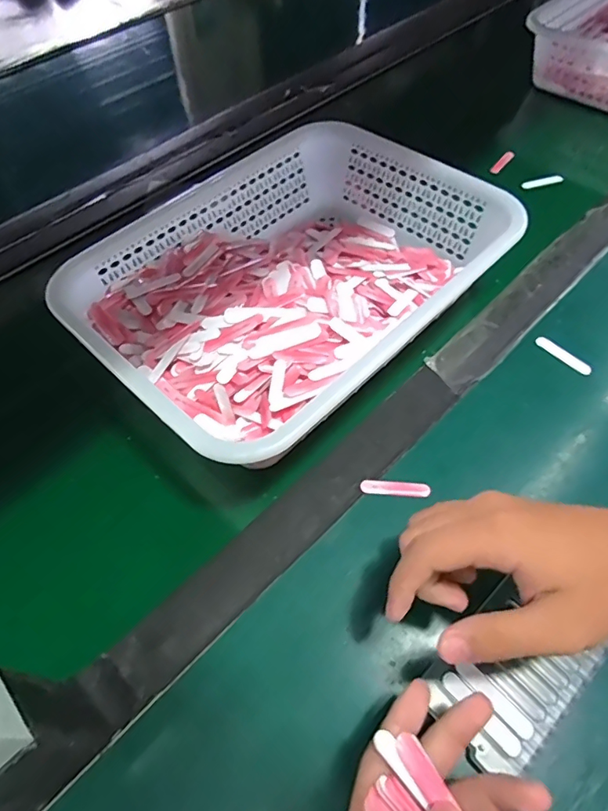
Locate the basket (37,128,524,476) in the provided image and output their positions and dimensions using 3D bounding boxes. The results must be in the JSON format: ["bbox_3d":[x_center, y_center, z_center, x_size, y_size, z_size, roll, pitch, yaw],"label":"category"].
[{"bbox_3d":[-0.010,-0.113,0.446,0.349,0.080,0.247,-40,63,-21],"label":"basket"}]

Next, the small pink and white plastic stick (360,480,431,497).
[{"bbox_3d":[0.069,0.062,0.370,0.051,0.004,0.011,2,57,5],"label":"small pink and white plastic stick"}]

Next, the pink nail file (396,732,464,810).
[{"bbox_3d":[0.063,0.185,0.236,0.010,0.004,0.053,-35,74,-19],"label":"pink nail file"}]

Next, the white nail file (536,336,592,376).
[{"bbox_3d":[0.229,-0.044,0.434,0.010,0.005,0.053,-37,62,-19],"label":"white nail file"}]

